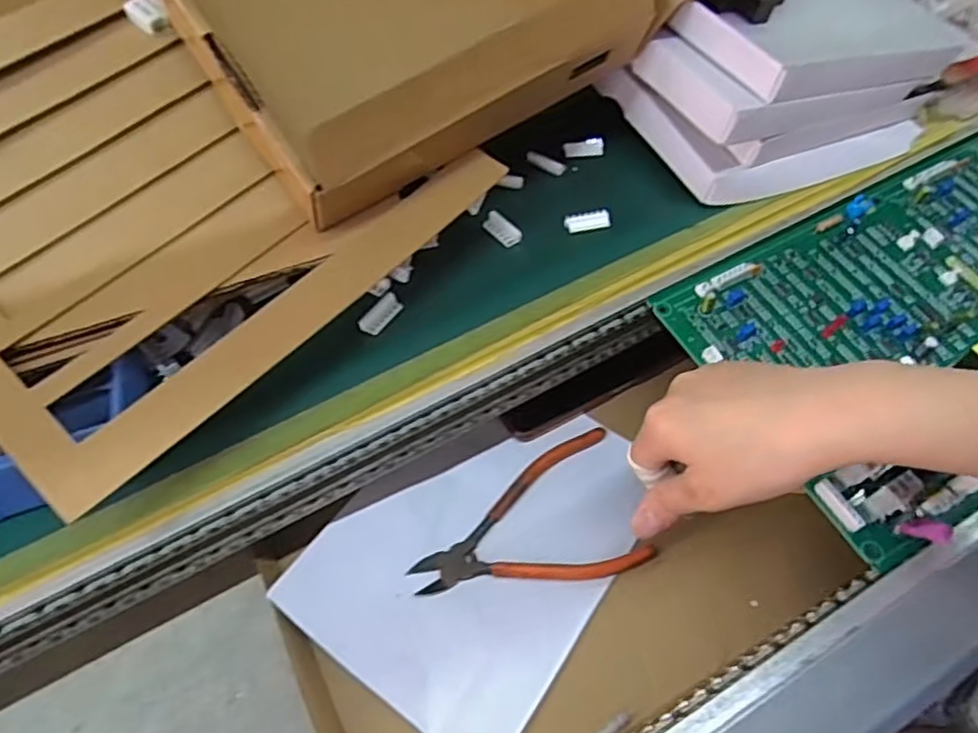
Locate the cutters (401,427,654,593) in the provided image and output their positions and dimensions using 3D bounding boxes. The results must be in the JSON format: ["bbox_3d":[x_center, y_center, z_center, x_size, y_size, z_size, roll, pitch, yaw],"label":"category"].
[{"bbox_3d":[0.023,0.104,0.430,0.150,0.009,0.094,-17,62,-10],"label":"cutters"}]

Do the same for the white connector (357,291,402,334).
[{"bbox_3d":[-0.064,-0.031,0.392,0.013,0.006,0.030,33,65,19],"label":"white connector"}]

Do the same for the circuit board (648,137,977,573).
[{"bbox_3d":[0.295,-0.057,0.384,0.345,0.051,0.181,-26,62,-14],"label":"circuit board"}]

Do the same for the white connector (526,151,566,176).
[{"bbox_3d":[0.039,-0.141,0.455,0.030,0.004,0.010,27,64,15],"label":"white connector"}]

